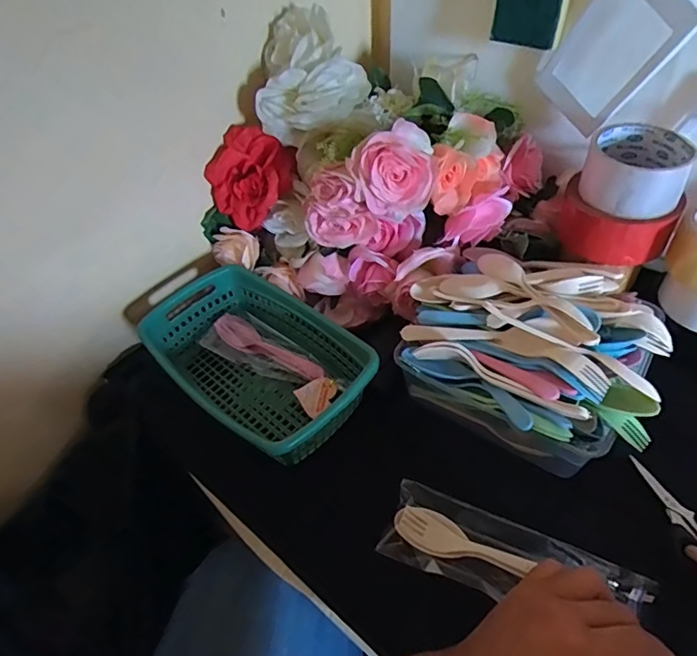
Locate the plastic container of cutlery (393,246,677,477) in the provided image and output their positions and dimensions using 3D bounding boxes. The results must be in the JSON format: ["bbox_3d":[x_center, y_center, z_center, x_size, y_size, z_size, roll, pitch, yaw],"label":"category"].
[{"bbox_3d":[0.168,0.018,0.473,0.215,0.106,0.176,19,50,22],"label":"plastic container of cutlery"}]

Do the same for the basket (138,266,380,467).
[{"bbox_3d":[-0.097,0.038,0.524,0.138,0.083,0.248,-36,53,-26],"label":"basket"}]

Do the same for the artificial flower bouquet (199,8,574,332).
[{"bbox_3d":[0.037,-0.167,0.547,0.306,0.243,0.276,33,57,31],"label":"artificial flower bouquet"}]

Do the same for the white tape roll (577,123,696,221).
[{"bbox_3d":[0.268,-0.148,0.470,0.086,0.051,0.084,-3,46,3],"label":"white tape roll"}]

